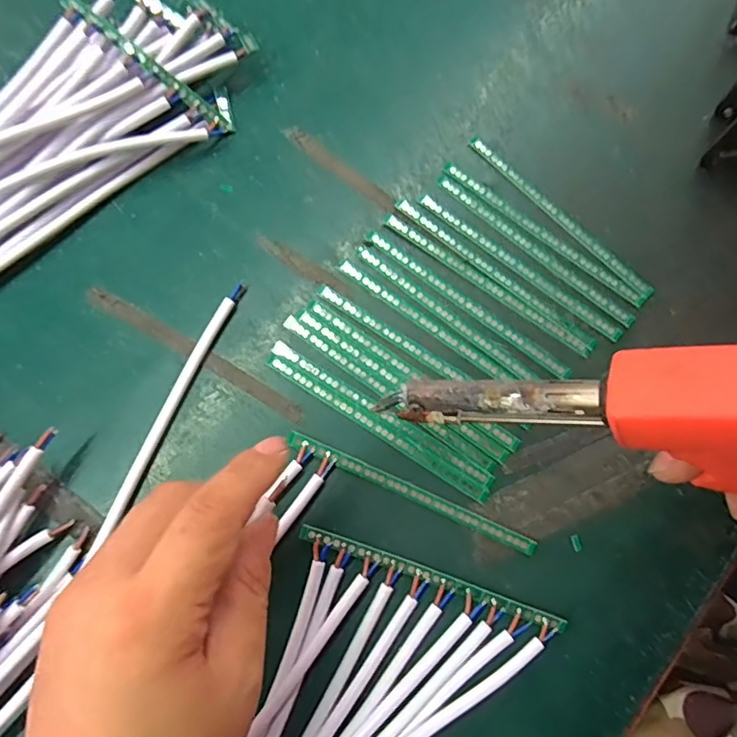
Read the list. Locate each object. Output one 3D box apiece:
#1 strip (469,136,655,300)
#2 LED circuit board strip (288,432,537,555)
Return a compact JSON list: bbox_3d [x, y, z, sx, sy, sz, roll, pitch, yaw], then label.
[{"bbox_3d":[0.109,-0.088,0.304,0.009,0.004,0.134,-43,80,-8],"label":"strip"},{"bbox_3d":[0.021,0.063,0.271,0.133,0.005,0.008,24,79,6],"label":"LED circuit board strip"}]

